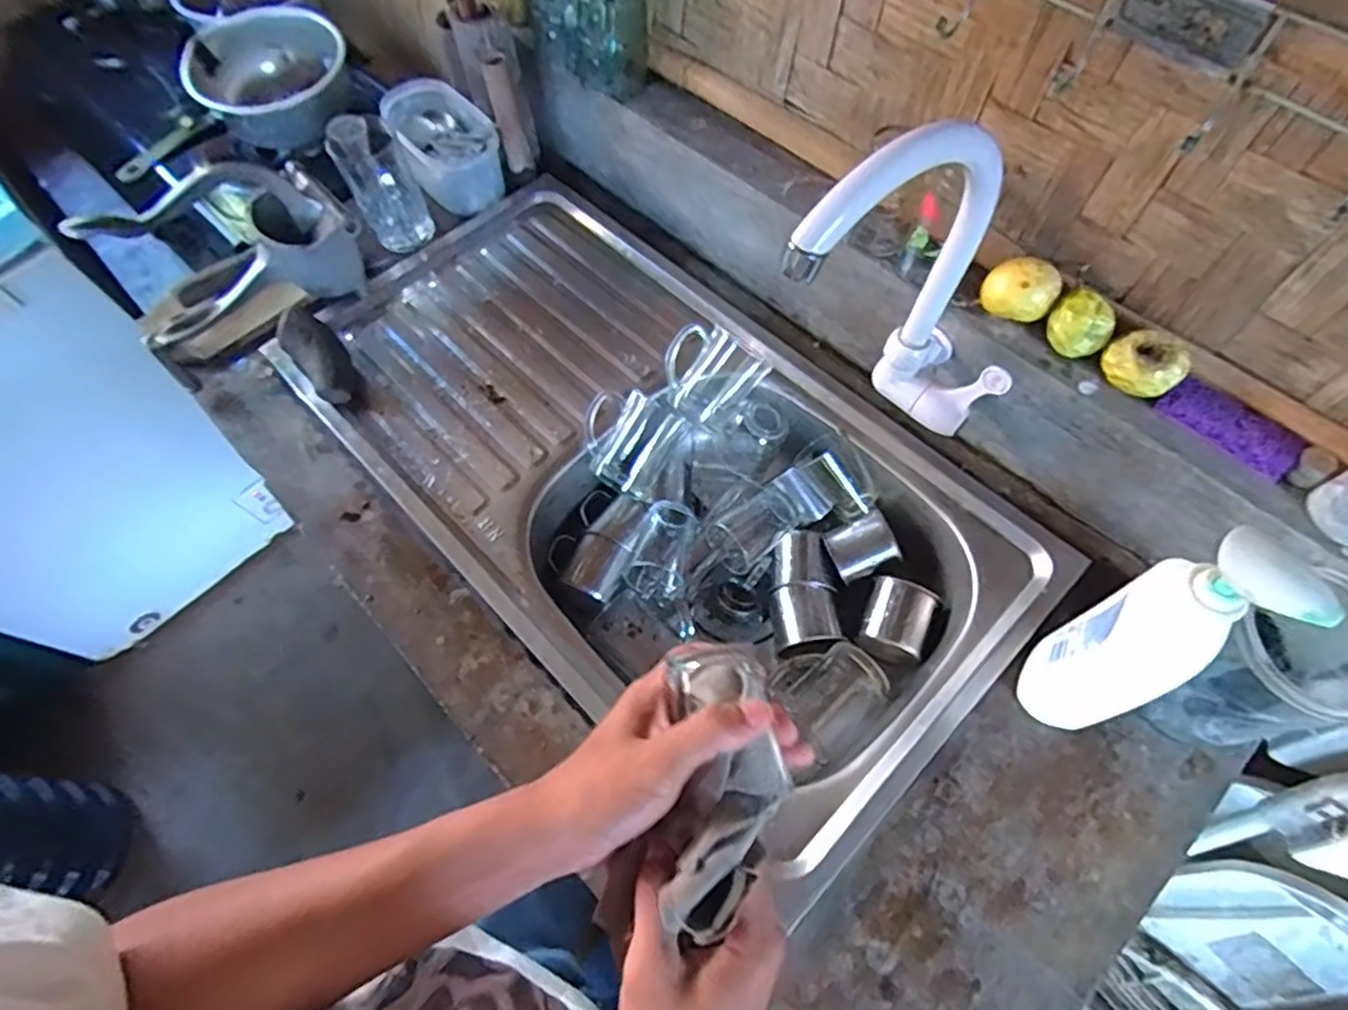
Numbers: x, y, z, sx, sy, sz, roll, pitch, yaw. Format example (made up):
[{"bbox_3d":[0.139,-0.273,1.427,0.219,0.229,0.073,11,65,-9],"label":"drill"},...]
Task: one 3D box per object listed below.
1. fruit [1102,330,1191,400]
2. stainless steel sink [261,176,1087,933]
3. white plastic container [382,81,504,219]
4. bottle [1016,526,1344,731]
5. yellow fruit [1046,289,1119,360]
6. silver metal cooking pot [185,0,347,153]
[{"bbox_3d":[0.366,-0.110,0.543,0.050,0.051,0.048,-1,64,2],"label":"fruit"},{"bbox_3d":[-0.035,-0.034,0.726,0.408,0.124,0.747,-42,69,-16],"label":"stainless steel sink"},{"bbox_3d":[-0.279,-0.444,0.845,0.108,0.099,0.175,-25,65,-10],"label":"white plastic container"},{"bbox_3d":[0.298,0.092,0.452,0.062,0.239,0.067,-23,65,-9],"label":"bottle"},{"bbox_3d":[0.329,-0.143,0.565,0.045,0.044,0.042,-1,64,2],"label":"yellow fruit"},{"bbox_3d":[-0.522,-0.556,0.912,0.191,0.094,0.175,-26,66,-10],"label":"silver metal cooking pot"}]

